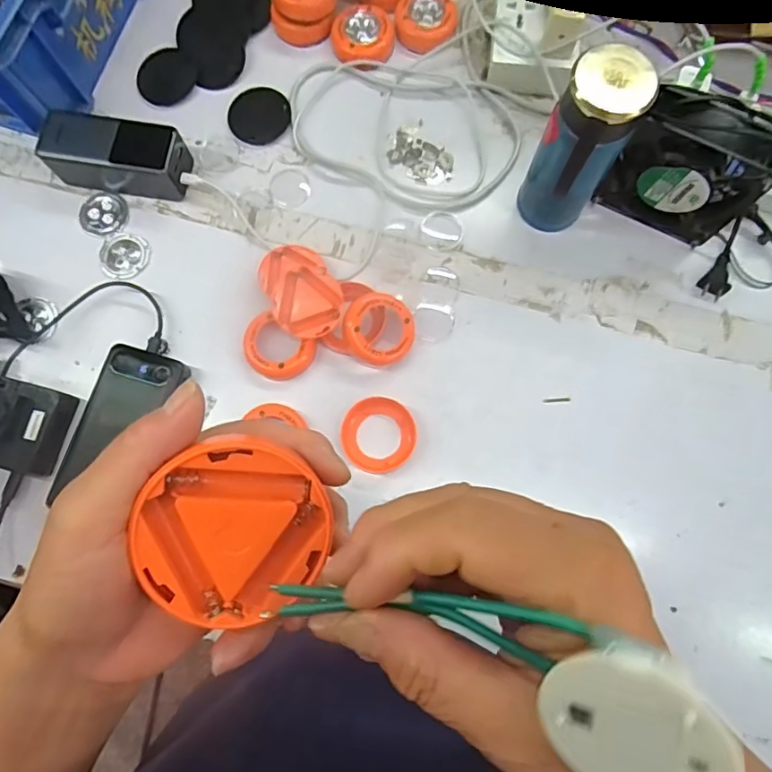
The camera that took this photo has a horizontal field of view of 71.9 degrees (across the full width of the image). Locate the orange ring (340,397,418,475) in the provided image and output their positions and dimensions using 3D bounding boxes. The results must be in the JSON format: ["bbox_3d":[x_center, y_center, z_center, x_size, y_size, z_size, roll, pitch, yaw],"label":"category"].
[{"bbox_3d":[-0.006,0.045,0.485,0.066,0.012,0.066,0,78,1],"label":"orange ring"}]

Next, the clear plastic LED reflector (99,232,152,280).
[{"bbox_3d":[-0.264,-0.130,0.535,0.050,0.008,0.051,0,78,1],"label":"clear plastic LED reflector"}]

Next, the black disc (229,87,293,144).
[{"bbox_3d":[-0.135,-0.288,0.564,0.065,0.004,0.063,0,78,1],"label":"black disc"}]

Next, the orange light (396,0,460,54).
[{"bbox_3d":[0.041,-0.398,0.573,0.059,0.022,0.067,-35,80,-6],"label":"orange light"}]

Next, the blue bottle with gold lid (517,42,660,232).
[{"bbox_3d":[0.163,-0.197,0.457,0.063,0.166,0.064,0,78,1],"label":"blue bottle with gold lid"}]

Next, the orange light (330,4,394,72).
[{"bbox_3d":[-0.024,-0.376,0.573,0.062,0.018,0.066,0,78,1],"label":"orange light"}]

